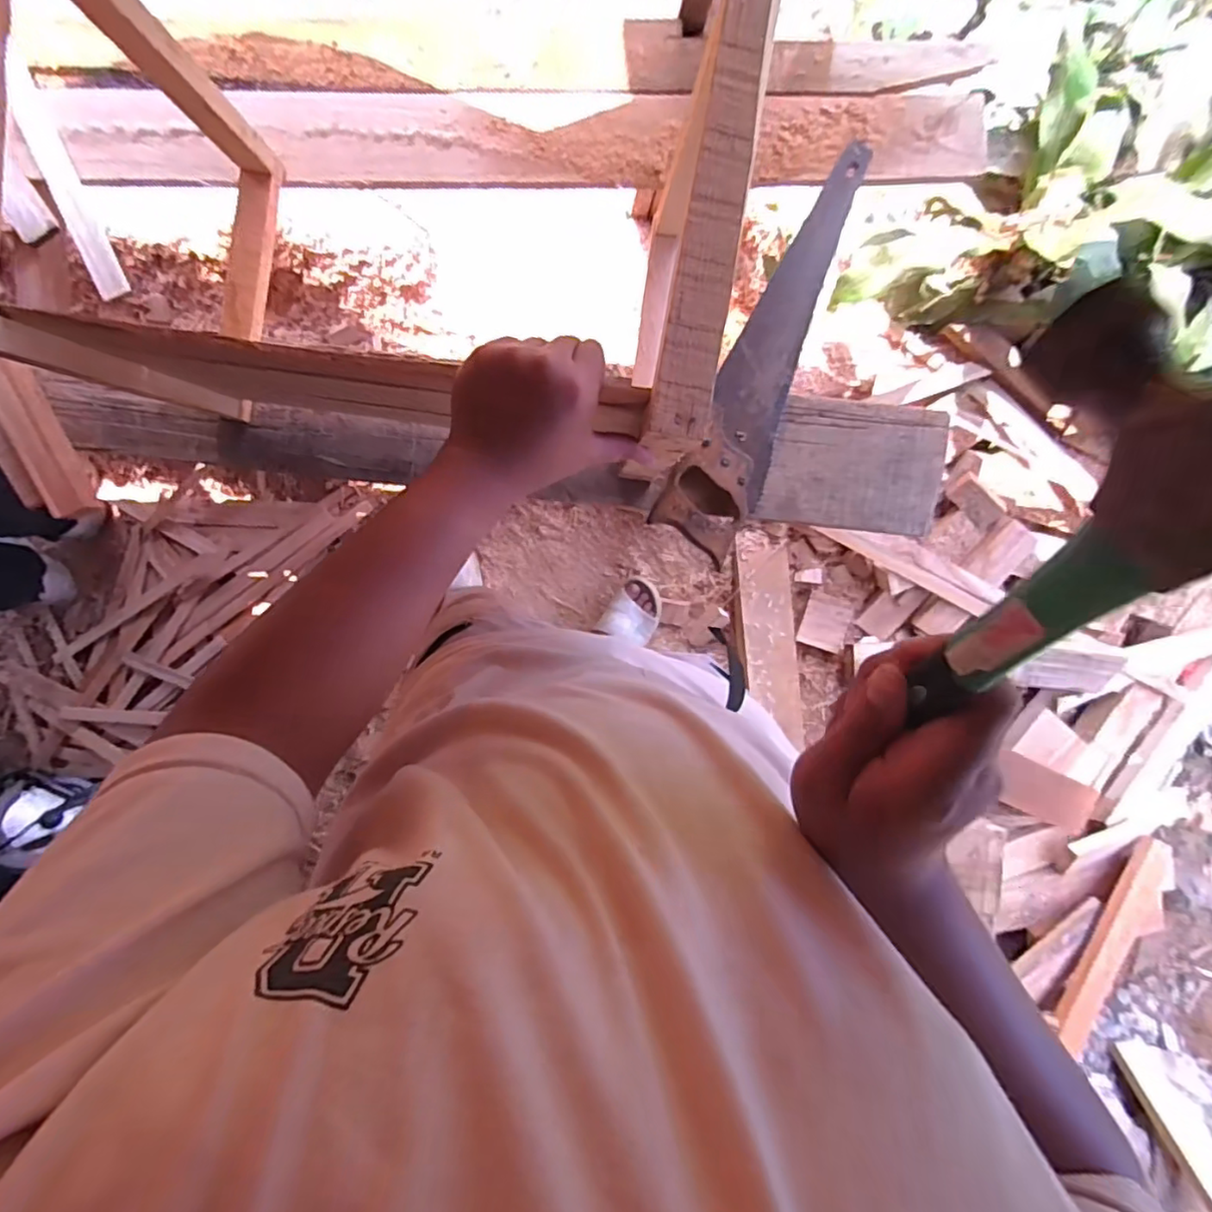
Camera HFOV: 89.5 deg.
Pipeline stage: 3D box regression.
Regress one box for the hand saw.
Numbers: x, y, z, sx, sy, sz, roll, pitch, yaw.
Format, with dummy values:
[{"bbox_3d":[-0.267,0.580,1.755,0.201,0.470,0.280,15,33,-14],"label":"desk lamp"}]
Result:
[{"bbox_3d":[0.212,-0.306,0.746,0.116,0.032,0.510,26,95,-3],"label":"hand saw"}]

